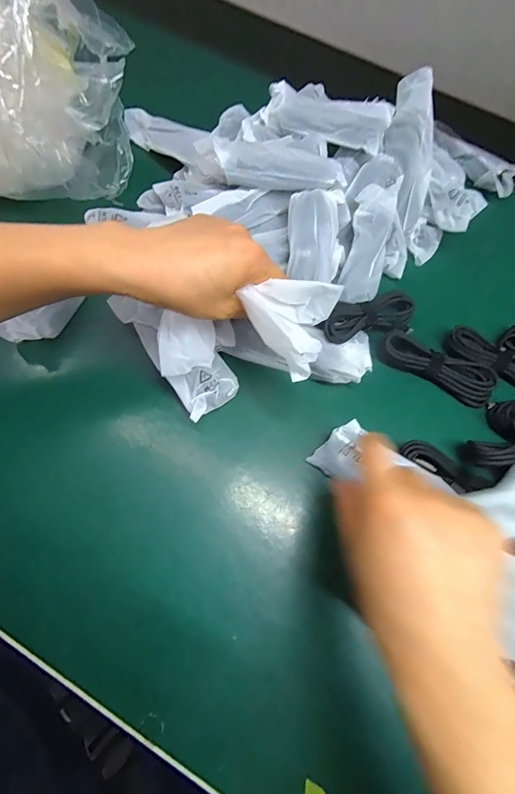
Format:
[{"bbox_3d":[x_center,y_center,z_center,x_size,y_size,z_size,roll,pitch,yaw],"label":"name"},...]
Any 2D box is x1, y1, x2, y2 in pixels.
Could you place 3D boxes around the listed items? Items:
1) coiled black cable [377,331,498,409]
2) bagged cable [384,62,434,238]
[{"bbox_3d":[0.169,-0.031,0.351,0.110,0.012,0.036,27,69,7],"label":"coiled black cable"},{"bbox_3d":[0.162,-0.253,0.393,0.040,0.033,0.143,-4,102,-3],"label":"bagged cable"}]

